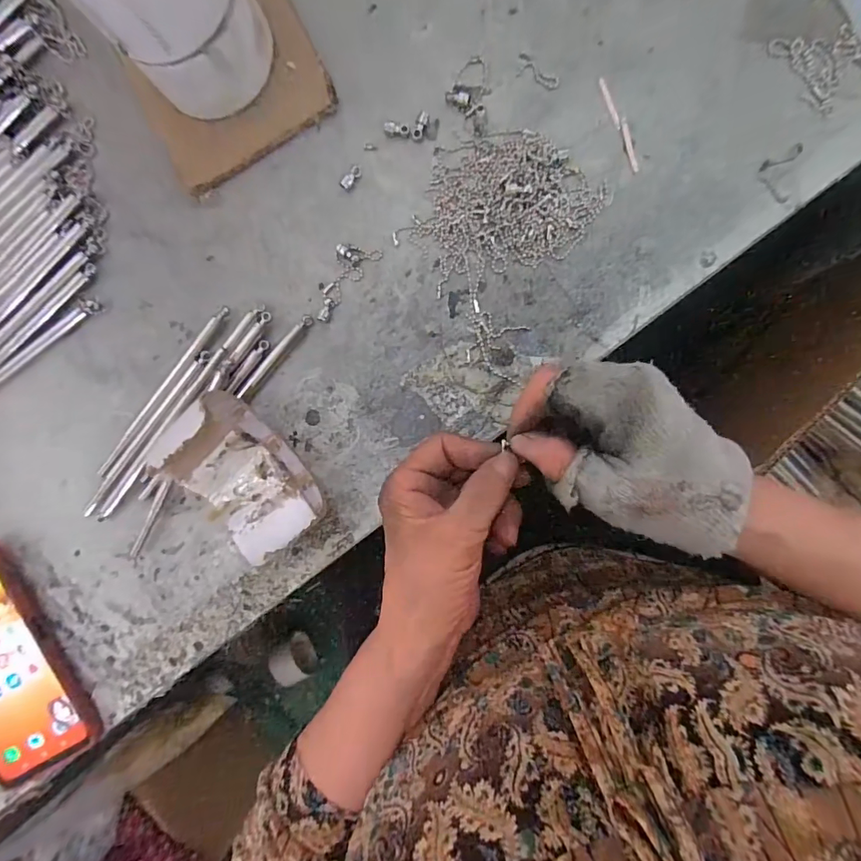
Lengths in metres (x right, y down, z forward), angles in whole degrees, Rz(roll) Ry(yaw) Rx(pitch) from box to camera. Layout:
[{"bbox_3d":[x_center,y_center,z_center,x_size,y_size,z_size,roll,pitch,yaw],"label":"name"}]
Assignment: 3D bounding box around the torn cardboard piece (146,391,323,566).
[{"bbox_3d":[-0.111,0.028,0.269,0.049,0.066,0.095,-42,87,5],"label":"torn cardboard piece"}]

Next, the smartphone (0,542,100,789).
[{"bbox_3d":[-0.300,0.159,0.306,0.073,0.011,0.161,-30,91,-2],"label":"smartphone"}]

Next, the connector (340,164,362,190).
[{"bbox_3d":[-0.052,-0.167,0.293,0.007,0.005,0.017,37,94,4],"label":"connector"}]

